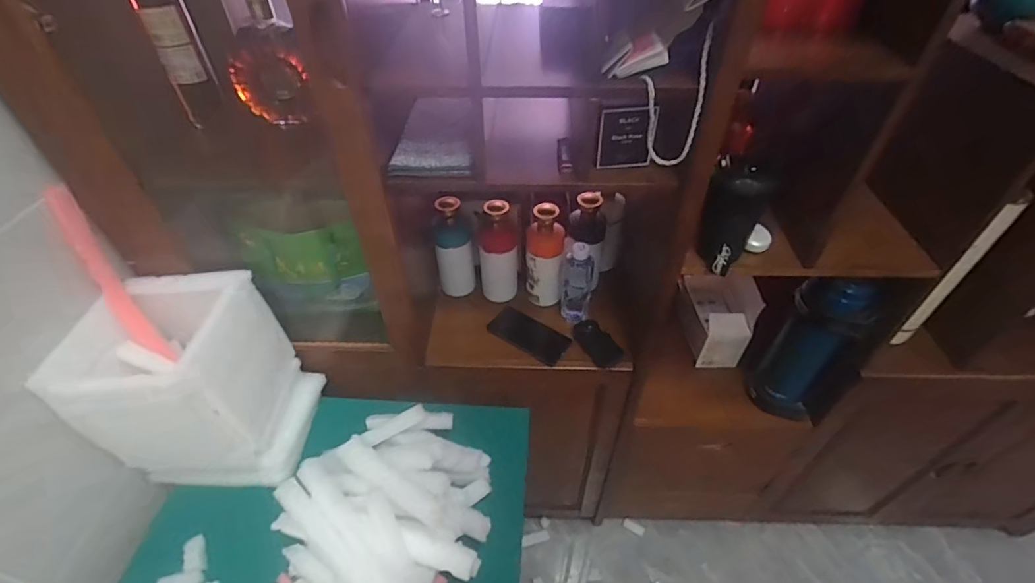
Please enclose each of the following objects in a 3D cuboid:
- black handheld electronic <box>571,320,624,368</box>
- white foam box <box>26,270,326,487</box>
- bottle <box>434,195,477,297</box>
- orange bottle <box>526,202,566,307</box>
[{"bbox_3d":[0.159,0.097,0.947,0.016,0.064,0.106,-19,68,-46],"label":"black handheld electronic"},{"bbox_3d":[-0.511,0.155,0.796,0.236,0.296,0.230,4,45,5],"label":"white foam box"},{"bbox_3d":[-0.130,-0.093,0.998,0.075,0.212,0.073,-4,45,-3],"label":"bottle"},{"bbox_3d":[0.056,-0.069,0.970,0.075,0.205,0.074,1,45,2],"label":"orange bottle"}]

